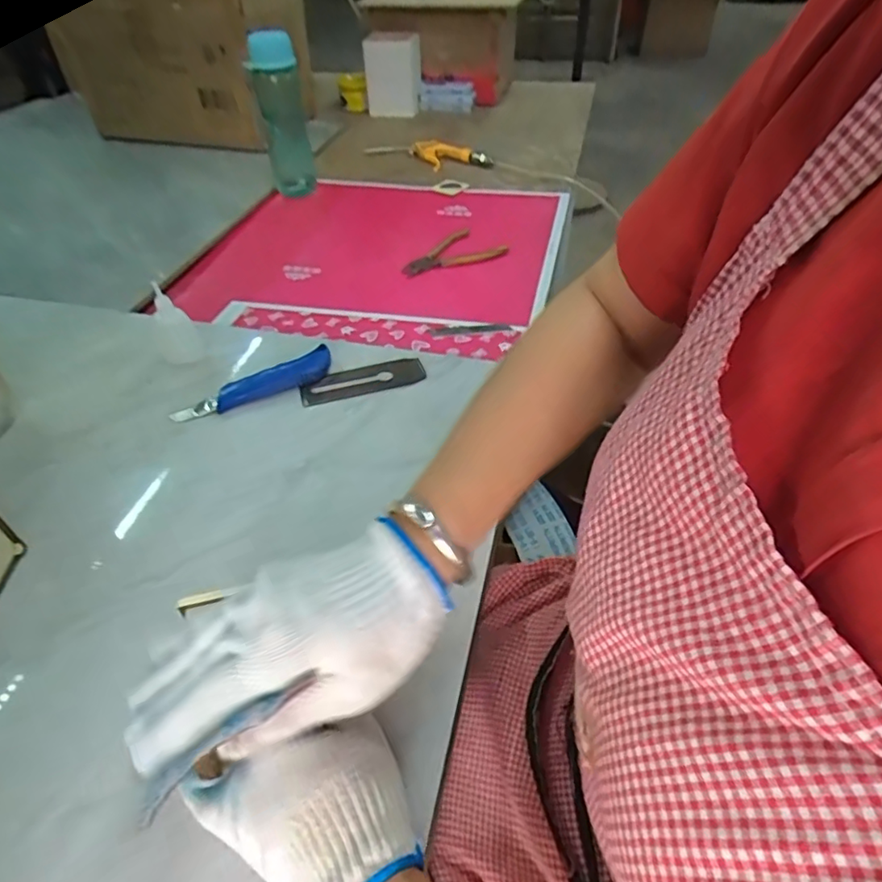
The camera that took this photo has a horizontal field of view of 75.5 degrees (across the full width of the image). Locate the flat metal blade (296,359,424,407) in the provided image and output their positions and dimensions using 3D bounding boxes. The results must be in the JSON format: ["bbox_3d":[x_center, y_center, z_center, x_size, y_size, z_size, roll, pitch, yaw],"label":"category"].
[{"bbox_3d":[-0.084,-0.064,0.610,0.131,0.005,0.046,-16,47,-15],"label":"flat metal blade"}]

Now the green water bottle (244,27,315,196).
[{"bbox_3d":[-0.260,-0.532,0.948,0.091,0.278,0.070,-35,67,-16],"label":"green water bottle"}]

